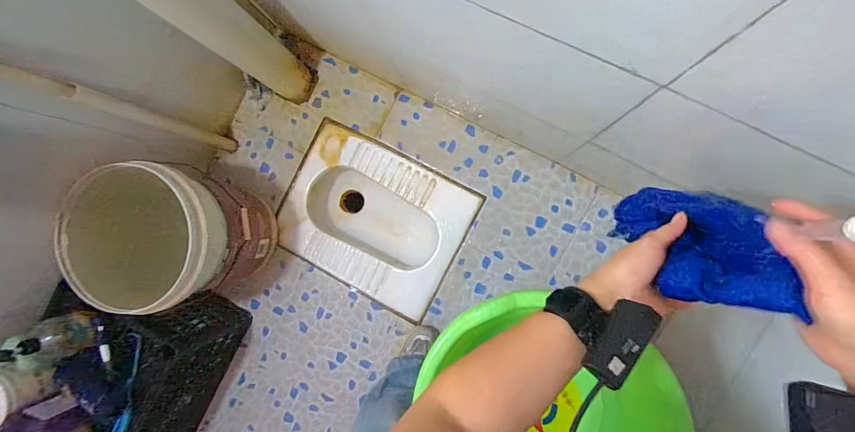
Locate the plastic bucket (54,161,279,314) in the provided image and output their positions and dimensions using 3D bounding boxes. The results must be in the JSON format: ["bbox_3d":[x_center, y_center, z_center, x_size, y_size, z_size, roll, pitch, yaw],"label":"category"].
[{"bbox_3d":[-0.575,0.048,0.906,0.299,0.344,0.290,-12,88,7],"label":"plastic bucket"}]

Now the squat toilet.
[{"bbox_3d":[-0.149,0.005,1.143,0.513,0.164,0.397,28,92,7],"label":"squat toilet"}]

